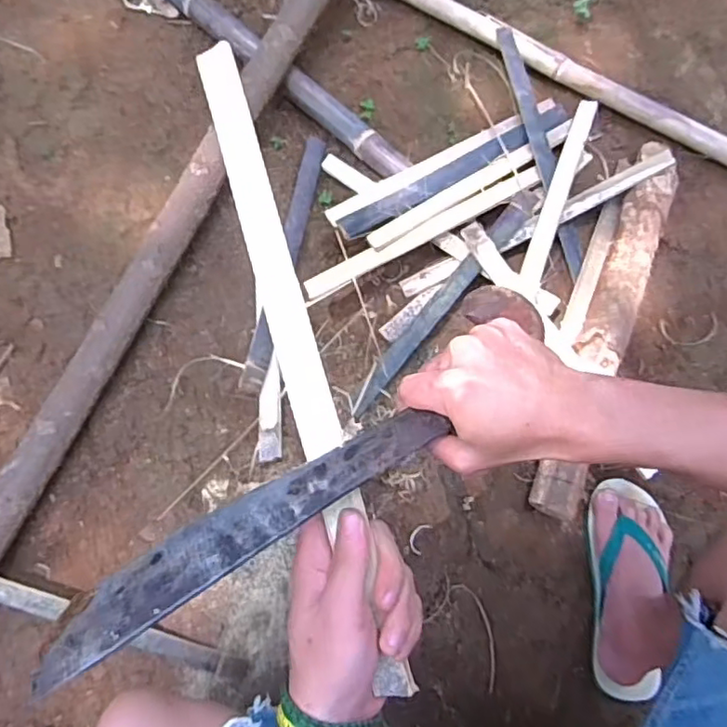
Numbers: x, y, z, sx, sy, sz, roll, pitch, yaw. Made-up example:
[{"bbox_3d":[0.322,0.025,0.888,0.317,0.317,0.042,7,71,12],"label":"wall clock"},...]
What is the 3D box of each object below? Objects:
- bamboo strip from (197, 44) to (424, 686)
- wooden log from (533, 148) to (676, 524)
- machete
[{"bbox_3d":[-0.041,-0.004,0.388,0.027,0.013,0.421,-16,85,-4],"label":"bamboo strip"},{"bbox_3d":[0.358,-0.064,0.881,0.074,0.072,0.594,21,78,3],"label":"wooden log"},{"bbox_3d":[-0.014,0.052,0.373,0.368,0.025,0.058,-34,79,-29],"label":"machete"}]

